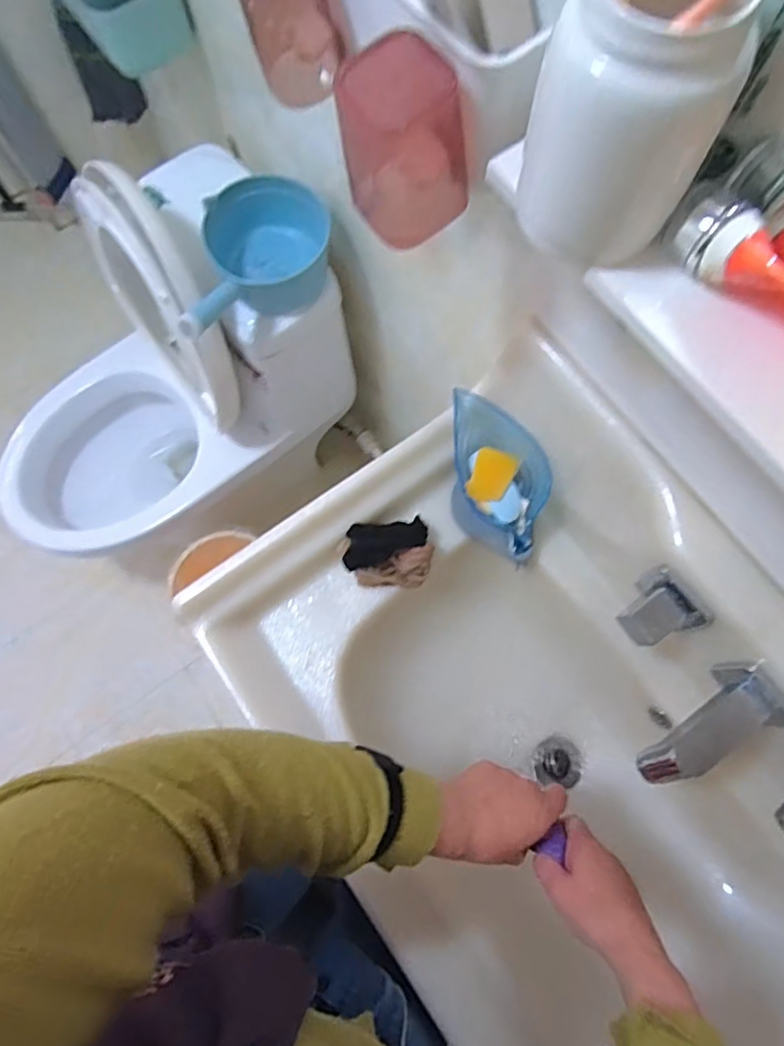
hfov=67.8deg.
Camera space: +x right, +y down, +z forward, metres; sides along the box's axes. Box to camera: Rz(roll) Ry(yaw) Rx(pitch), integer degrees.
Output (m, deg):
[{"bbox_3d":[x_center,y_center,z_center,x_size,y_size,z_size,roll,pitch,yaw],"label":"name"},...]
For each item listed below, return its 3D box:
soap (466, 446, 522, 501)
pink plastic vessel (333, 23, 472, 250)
[{"bbox_3d":[0.102,-0.048,0.593,0.042,0.012,0.055,21,76,6],"label":"soap"},{"bbox_3d":[0.009,-0.237,0.374,0.070,0.099,0.062,-33,77,-8],"label":"pink plastic vessel"}]

